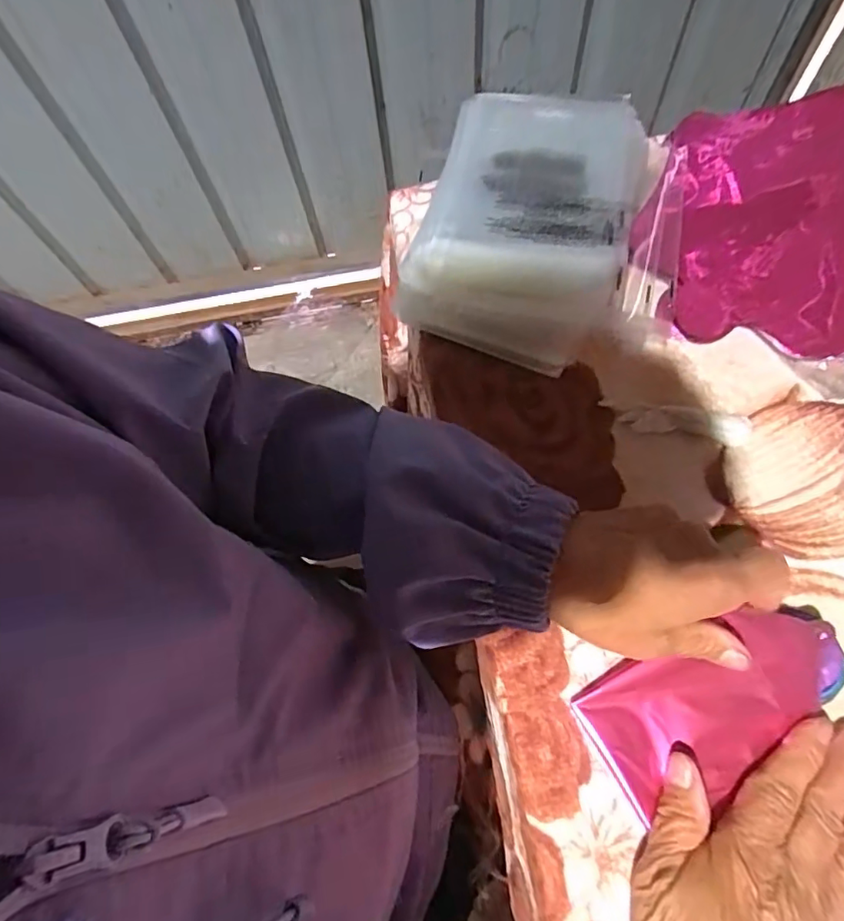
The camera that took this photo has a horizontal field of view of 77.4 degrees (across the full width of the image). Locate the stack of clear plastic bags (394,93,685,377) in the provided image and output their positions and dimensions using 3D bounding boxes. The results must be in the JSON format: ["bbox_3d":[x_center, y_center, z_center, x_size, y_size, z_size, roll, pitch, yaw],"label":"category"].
[{"bbox_3d":[0.098,-0.189,0.406,0.190,0.044,0.245,14,66,9],"label":"stack of clear plastic bags"}]

